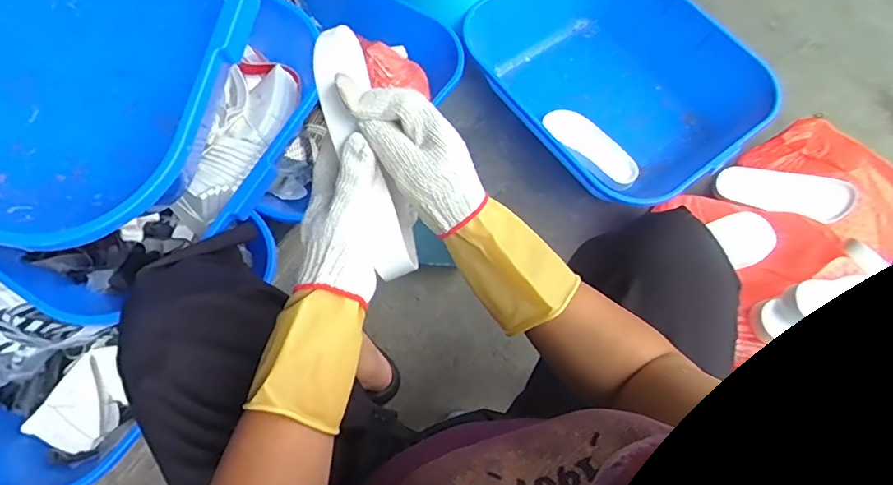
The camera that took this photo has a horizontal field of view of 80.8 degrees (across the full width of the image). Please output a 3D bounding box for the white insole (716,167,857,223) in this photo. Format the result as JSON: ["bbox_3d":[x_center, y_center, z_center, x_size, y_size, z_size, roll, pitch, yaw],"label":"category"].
[{"bbox_3d":[0.677,-0.097,1.052,0.245,0.014,0.082,9,83,10],"label":"white insole"}]

